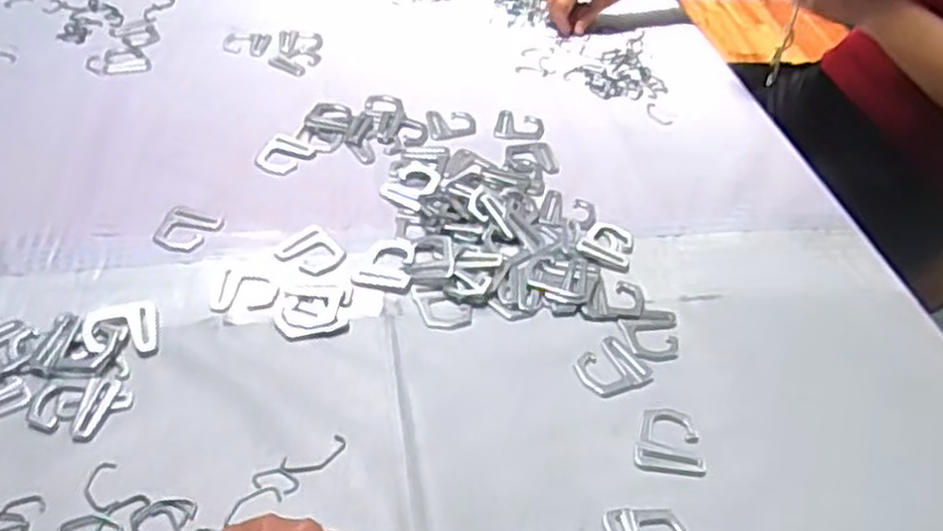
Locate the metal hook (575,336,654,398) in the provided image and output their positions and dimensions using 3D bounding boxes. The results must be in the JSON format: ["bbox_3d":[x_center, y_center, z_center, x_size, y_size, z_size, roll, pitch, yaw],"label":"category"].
[{"bbox_3d":[0.107,0.080,0.586,0.051,0.004,0.048,-28,53,-30],"label":"metal hook"}]

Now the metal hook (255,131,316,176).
[{"bbox_3d":[-0.186,-0.108,0.759,0.048,0.006,0.055,23,46,17],"label":"metal hook"}]

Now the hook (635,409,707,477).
[{"bbox_3d":[0.140,0.124,0.546,0.048,0.004,0.053,7,44,2],"label":"hook"}]

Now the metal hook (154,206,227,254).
[{"bbox_3d":[-0.247,-0.030,0.668,0.048,0.006,0.053,10,44,5],"label":"metal hook"}]

